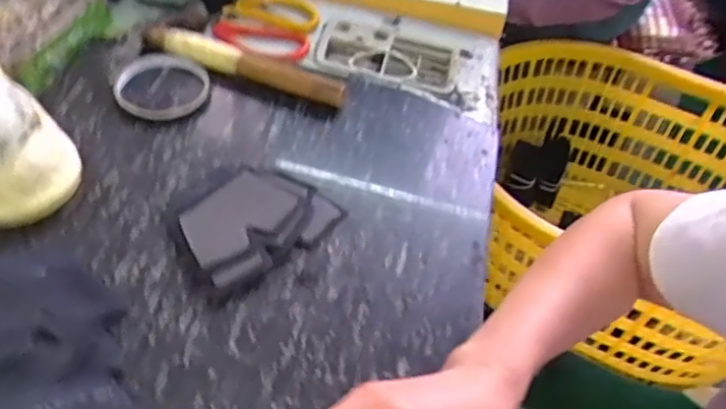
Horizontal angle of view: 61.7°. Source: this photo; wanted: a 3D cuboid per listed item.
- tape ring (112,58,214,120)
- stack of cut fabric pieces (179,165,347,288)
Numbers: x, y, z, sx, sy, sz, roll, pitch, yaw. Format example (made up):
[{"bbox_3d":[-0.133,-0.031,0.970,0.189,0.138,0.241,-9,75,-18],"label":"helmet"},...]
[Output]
[{"bbox_3d":[-0.179,-0.106,0.548,0.071,0.016,0.081,17,51,8],"label":"tape ring"},{"bbox_3d":[-0.080,0.008,0.464,0.111,0.015,0.081,-32,60,-27],"label":"stack of cut fabric pieces"}]

